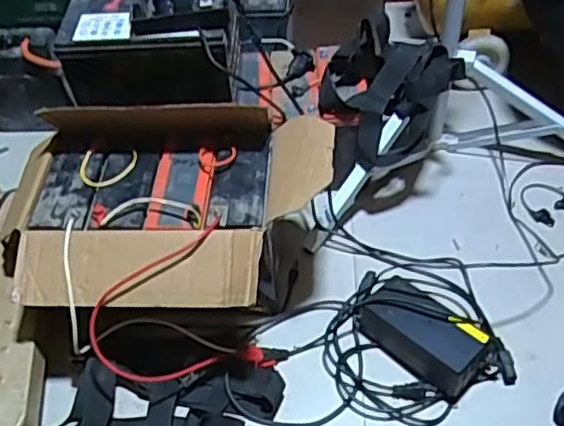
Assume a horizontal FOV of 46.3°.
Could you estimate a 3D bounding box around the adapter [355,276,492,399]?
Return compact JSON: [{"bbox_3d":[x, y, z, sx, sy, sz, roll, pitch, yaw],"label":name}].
[{"bbox_3d":[0.192,0.166,0.906,0.090,0.062,0.174,-38,58,-25],"label":"adapter"}]

